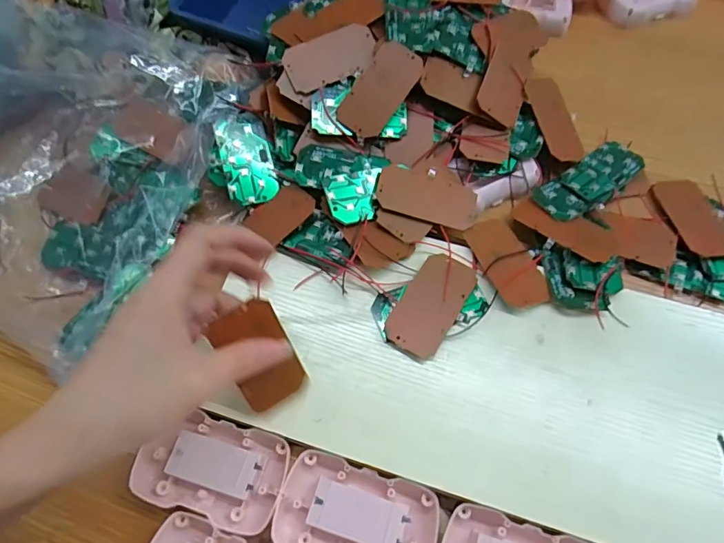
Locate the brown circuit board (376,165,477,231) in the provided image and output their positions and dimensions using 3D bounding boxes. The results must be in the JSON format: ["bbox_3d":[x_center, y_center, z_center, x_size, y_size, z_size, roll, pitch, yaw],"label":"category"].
[{"bbox_3d":[0.048,-0.055,0.348,0.074,0.004,0.037,17,68,-1],"label":"brown circuit board"}]

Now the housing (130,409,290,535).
[{"bbox_3d":[-0.088,0.119,0.283,0.085,0.013,0.053,15,65,8],"label":"housing"}]

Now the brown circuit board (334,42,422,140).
[{"bbox_3d":[0.014,-0.139,0.362,0.038,0.004,0.073,34,90,5],"label":"brown circuit board"}]

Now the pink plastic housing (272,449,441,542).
[{"bbox_3d":[-0.003,0.141,0.268,0.088,0.013,0.054,16,65,8],"label":"pink plastic housing"}]

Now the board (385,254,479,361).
[{"bbox_3d":[0.047,0.020,0.315,0.038,0.005,0.074,29,68,14],"label":"board"}]

